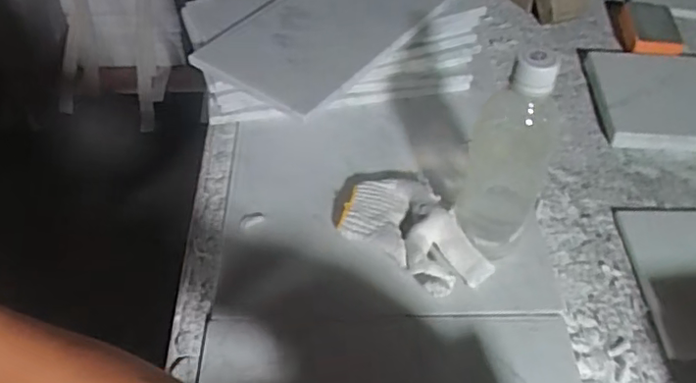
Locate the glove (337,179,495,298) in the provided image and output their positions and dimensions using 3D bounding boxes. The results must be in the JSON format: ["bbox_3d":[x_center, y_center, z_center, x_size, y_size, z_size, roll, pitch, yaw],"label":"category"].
[{"bbox_3d":[0.053,0.038,0.553,0.094,0.037,0.149,-24,54,-22],"label":"glove"}]

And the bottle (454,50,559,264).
[{"bbox_3d":[0.129,-0.017,0.492,0.065,0.212,0.053,16,50,11],"label":"bottle"}]

